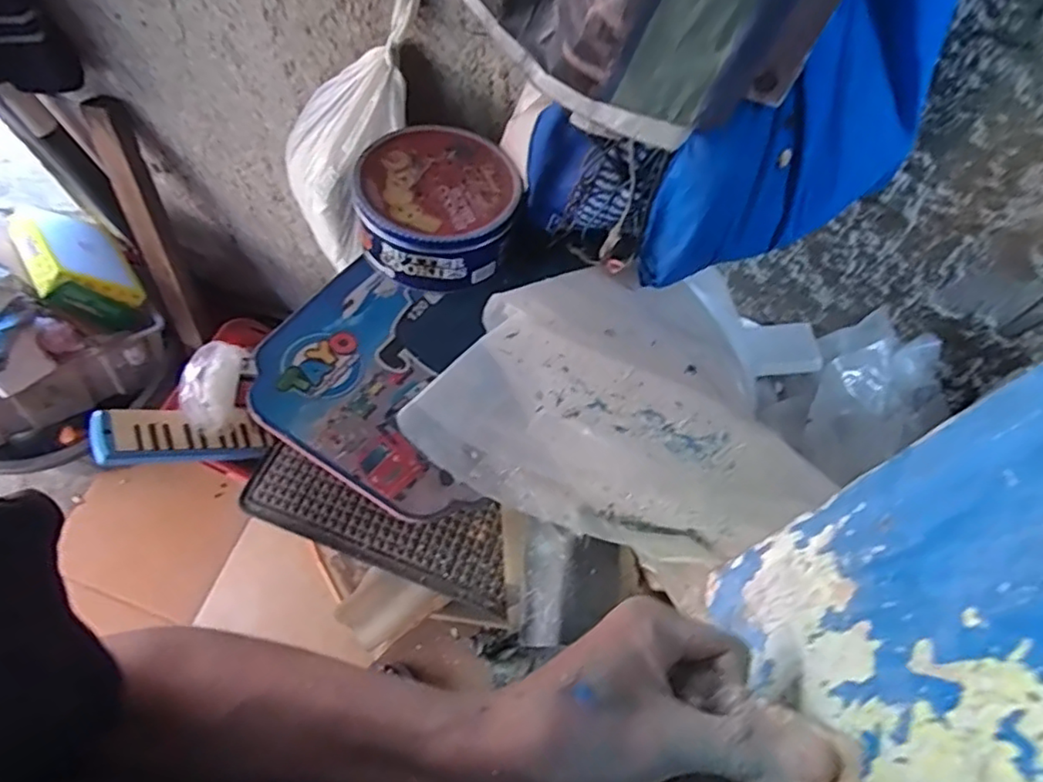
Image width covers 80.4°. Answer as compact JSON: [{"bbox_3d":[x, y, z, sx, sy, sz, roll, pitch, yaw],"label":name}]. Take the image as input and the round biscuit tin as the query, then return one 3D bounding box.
[{"bbox_3d":[-0.097,-0.224,0.727,0.184,0.074,0.195,-8,64,-4],"label":"round biscuit tin"}]

